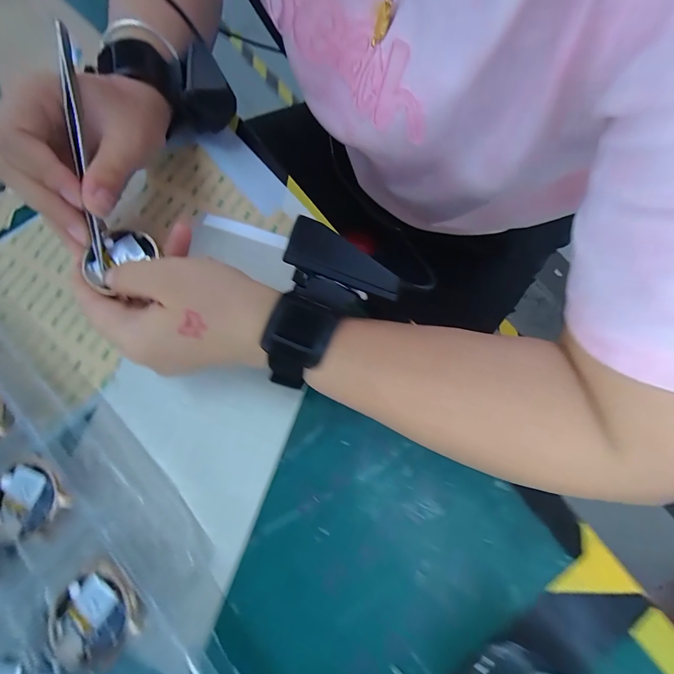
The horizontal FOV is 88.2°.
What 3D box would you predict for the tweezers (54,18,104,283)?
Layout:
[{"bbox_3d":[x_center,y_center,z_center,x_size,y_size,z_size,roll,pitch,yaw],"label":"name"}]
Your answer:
[{"bbox_3d":[-0.145,-0.102,0.198,0.005,0.011,0.135,-3,100,-2],"label":"tweezers"}]

